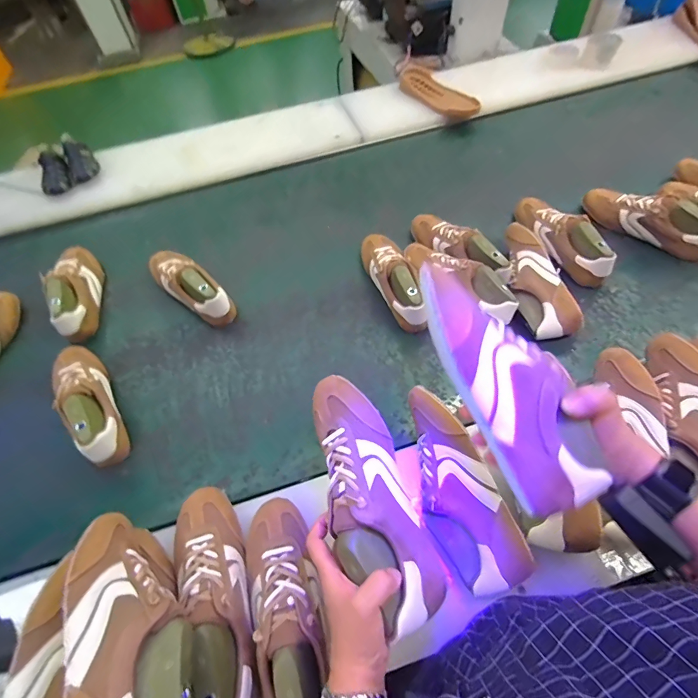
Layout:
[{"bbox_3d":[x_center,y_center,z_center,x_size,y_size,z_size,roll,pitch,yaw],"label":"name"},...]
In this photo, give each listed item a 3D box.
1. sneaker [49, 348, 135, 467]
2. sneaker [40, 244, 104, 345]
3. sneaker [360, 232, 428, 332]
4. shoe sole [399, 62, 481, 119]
[{"bbox_3d":[-0.464,0.086,0.685,0.083,0.105,0.266,-38,69,-16],"label":"sneaker"},{"bbox_3d":[-0.591,-0.131,0.838,0.076,0.102,0.258,-15,64,-6],"label":"sneaker"},{"bbox_3d":[0.094,-0.156,0.806,0.081,0.088,0.270,-16,51,-7],"label":"sneaker"},{"bbox_3d":[0.259,-0.764,1.164,0.107,0.037,0.292,-35,68,-15],"label":"shoe sole"}]

